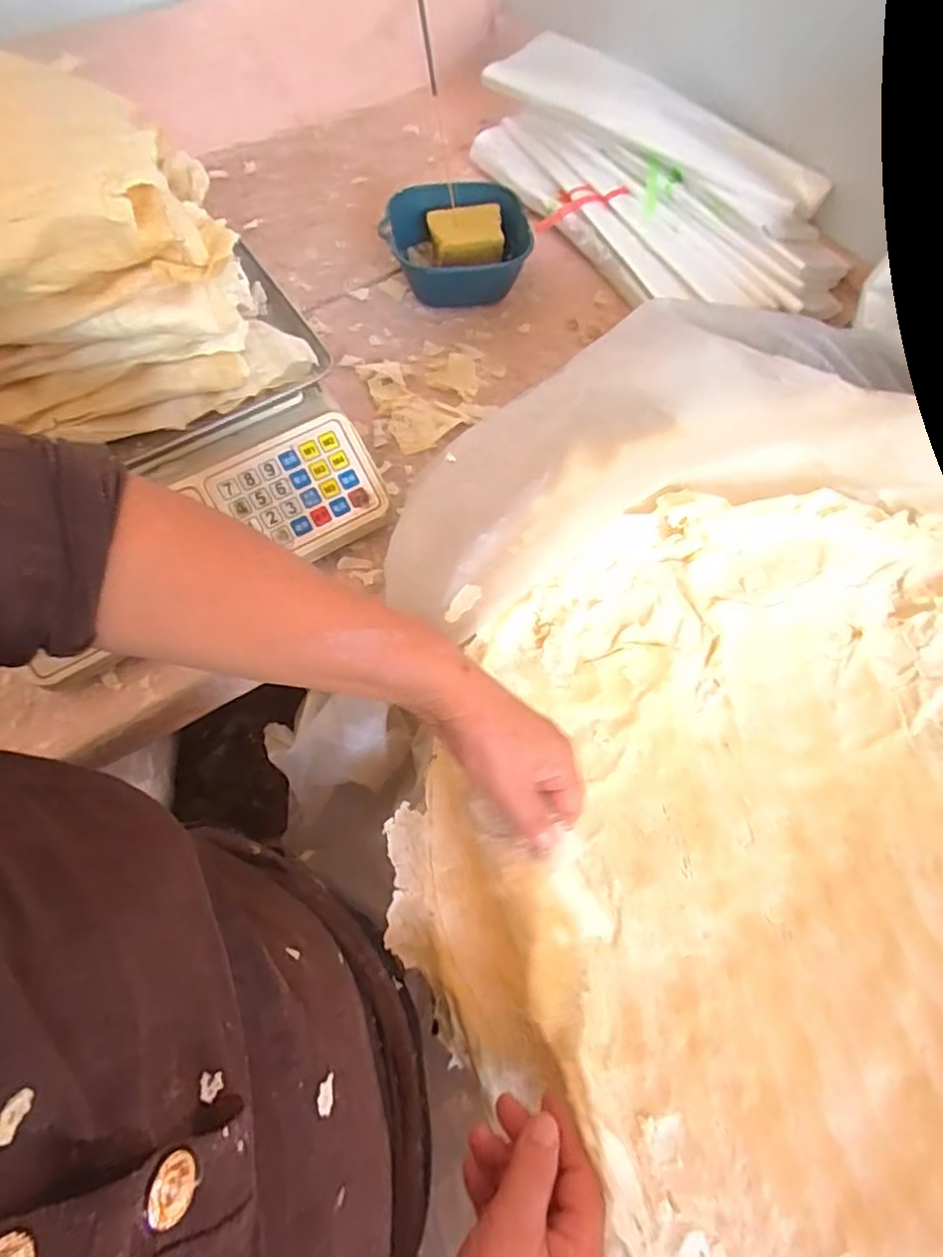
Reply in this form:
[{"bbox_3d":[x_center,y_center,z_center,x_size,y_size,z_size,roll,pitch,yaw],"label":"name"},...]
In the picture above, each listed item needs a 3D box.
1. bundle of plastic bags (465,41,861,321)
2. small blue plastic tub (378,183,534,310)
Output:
[{"bbox_3d":[0.193,-0.478,0.663,0.168,0.105,0.436,-41,71,-18],"label":"bundle of plastic bags"},{"bbox_3d":[-0.016,-0.409,0.661,0.151,0.067,0.124,-4,65,-2],"label":"small blue plastic tub"}]

